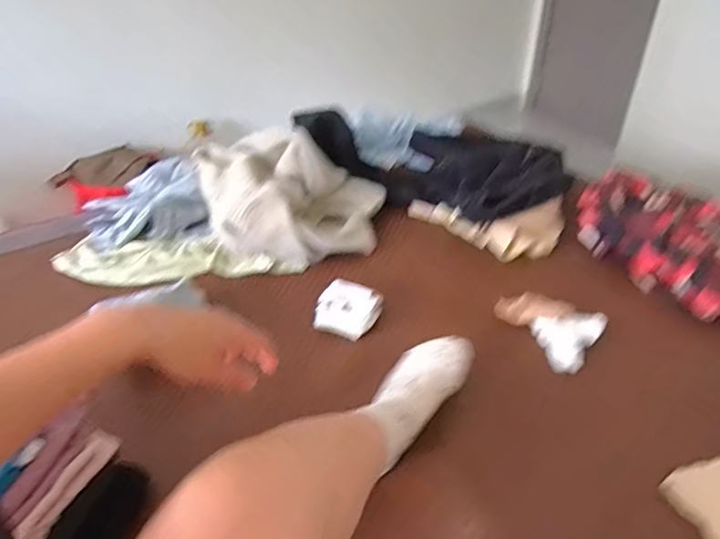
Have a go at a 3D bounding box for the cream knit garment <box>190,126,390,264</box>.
[{"bbox_3d":[-0.126,-0.136,0.998,0.338,0.162,0.199,-3,38,-1],"label":"cream knit garment"}]

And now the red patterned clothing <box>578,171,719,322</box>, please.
[{"bbox_3d":[0.603,-0.063,0.944,0.301,0.074,0.378,-17,40,-18],"label":"red patterned clothing"}]

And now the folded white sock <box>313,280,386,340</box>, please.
[{"bbox_3d":[-0.018,0.065,0.845,0.100,0.030,0.090,9,60,21],"label":"folded white sock"}]

